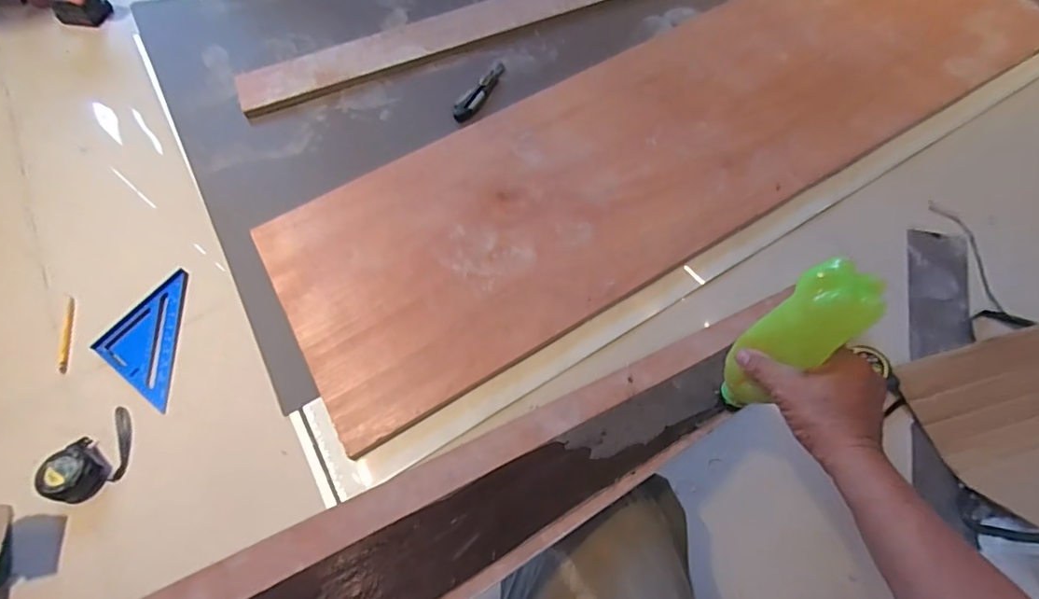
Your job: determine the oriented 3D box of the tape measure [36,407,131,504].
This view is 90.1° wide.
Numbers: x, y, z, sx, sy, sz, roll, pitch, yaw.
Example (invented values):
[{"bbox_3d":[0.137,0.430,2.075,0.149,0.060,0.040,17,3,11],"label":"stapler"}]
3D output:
[{"bbox_3d":[-0.640,0.235,0.777,0.081,0.071,0.139,27,71,14],"label":"tape measure"}]

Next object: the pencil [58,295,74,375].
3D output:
[{"bbox_3d":[-0.783,0.060,0.898,0.016,0.007,0.140,-11,67,-2],"label":"pencil"}]

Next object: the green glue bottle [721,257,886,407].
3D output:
[{"bbox_3d":[0.238,0.041,0.474,0.050,0.196,0.057,-31,68,-30],"label":"green glue bottle"}]

